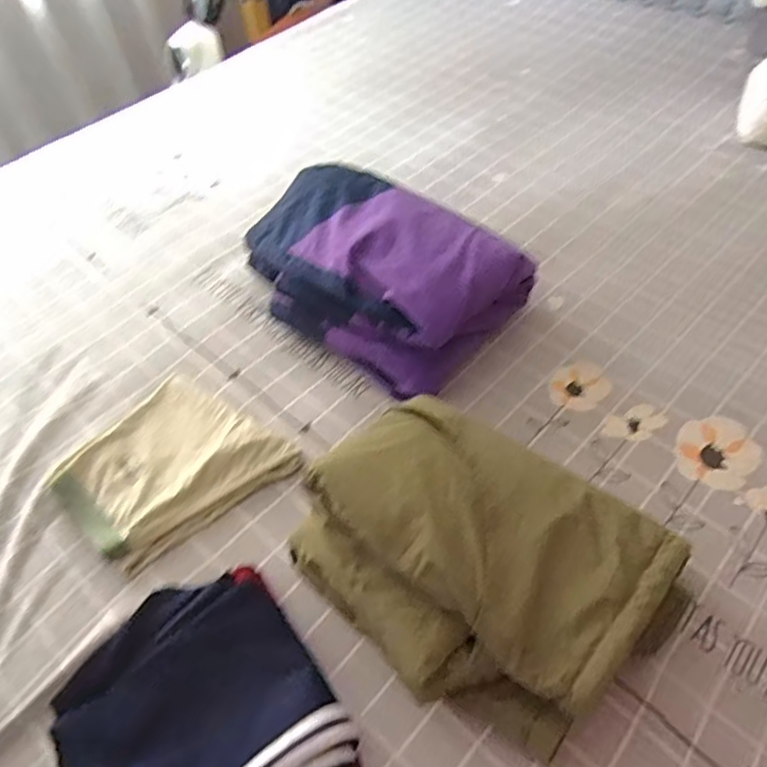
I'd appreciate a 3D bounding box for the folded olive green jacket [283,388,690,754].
[{"bbox_3d":[0.100,0.164,0.618,0.333,0.157,0.278,34,62,29],"label":"folded olive green jacket"}]

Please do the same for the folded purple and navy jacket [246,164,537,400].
[{"bbox_3d":[-0.020,-0.172,0.898,0.262,0.139,0.401,-40,58,-24],"label":"folded purple and navy jacket"}]

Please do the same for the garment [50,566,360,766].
[{"bbox_3d":[-0.171,0.298,0.562,0.224,0.097,0.258,-30,54,-17],"label":"garment"}]

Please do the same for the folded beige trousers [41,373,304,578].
[{"bbox_3d":[-0.270,0.102,0.778,0.228,0.034,0.229,34,62,29],"label":"folded beige trousers"}]

